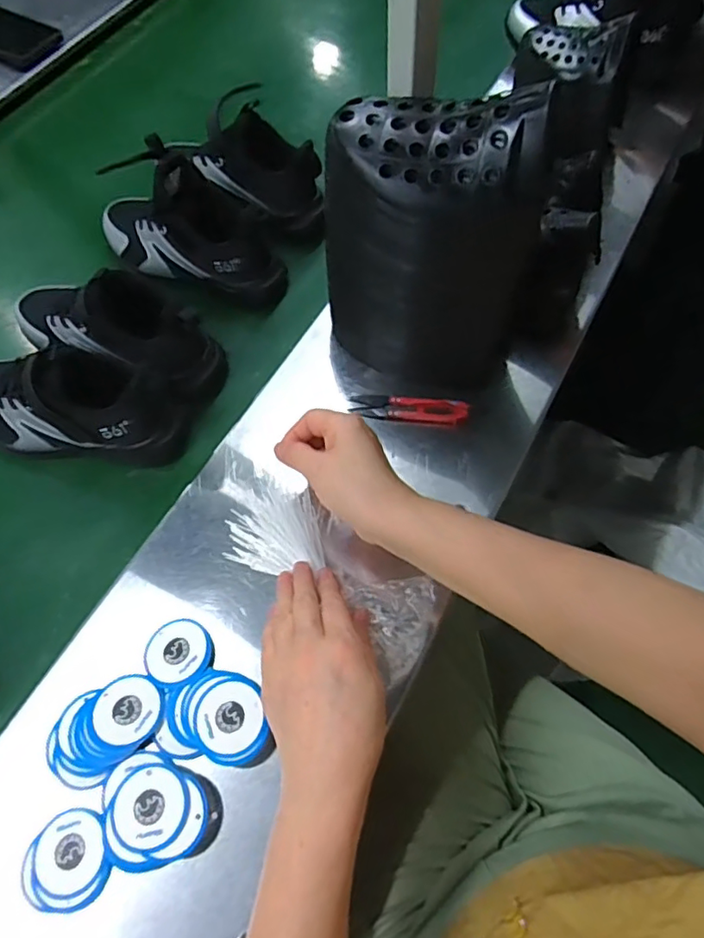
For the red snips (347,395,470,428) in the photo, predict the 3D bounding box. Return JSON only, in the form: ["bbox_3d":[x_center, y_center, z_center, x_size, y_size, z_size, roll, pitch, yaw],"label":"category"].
[{"bbox_3d":[0.051,-0.053,0.500,0.100,0.019,0.024,9,67,2],"label":"red snips"}]

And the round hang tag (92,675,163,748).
[{"bbox_3d":[-0.157,0.169,0.398,0.045,0.004,0.046,1,57,-2],"label":"round hang tag"}]

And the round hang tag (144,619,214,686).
[{"bbox_3d":[-0.127,0.134,0.416,0.046,0.009,0.045,1,67,-2],"label":"round hang tag"}]

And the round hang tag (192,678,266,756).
[{"bbox_3d":[-0.084,0.168,0.385,0.045,0.004,0.046,0,59,1],"label":"round hang tag"}]

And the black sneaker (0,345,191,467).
[{"bbox_3d":[-0.256,-0.058,0.490,0.203,0.120,0.071,9,67,2],"label":"black sneaker"}]

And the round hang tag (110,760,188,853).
[{"bbox_3d":[-0.130,0.217,0.365,0.048,0.006,0.049,-1,59,2],"label":"round hang tag"}]

